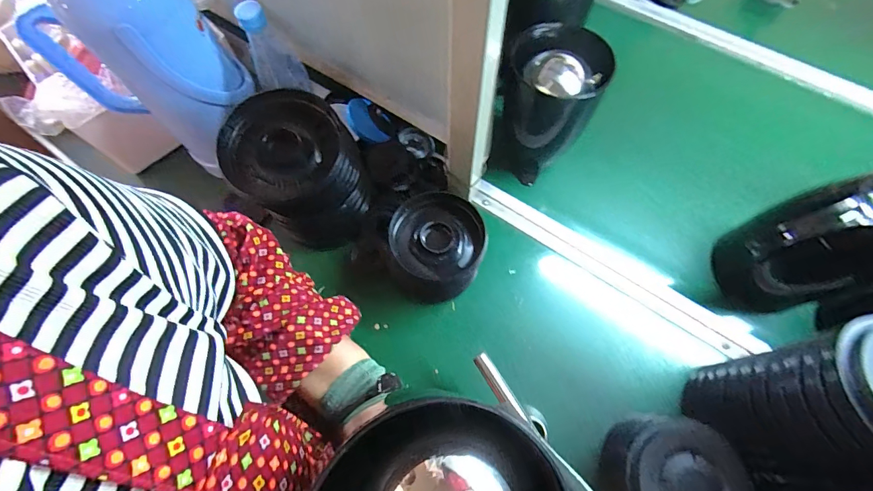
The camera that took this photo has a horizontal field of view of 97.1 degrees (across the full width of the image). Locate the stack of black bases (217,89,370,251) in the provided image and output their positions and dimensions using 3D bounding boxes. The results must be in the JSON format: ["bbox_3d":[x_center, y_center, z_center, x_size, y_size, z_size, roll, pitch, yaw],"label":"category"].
[{"bbox_3d":[-0.163,-0.095,0.495,0.151,0.142,0.127,33,71,13],"label":"stack of black bases"}]

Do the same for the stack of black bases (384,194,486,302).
[{"bbox_3d":[0.000,0.009,0.524,0.127,0.092,0.130,32,71,13],"label":"stack of black bases"}]

